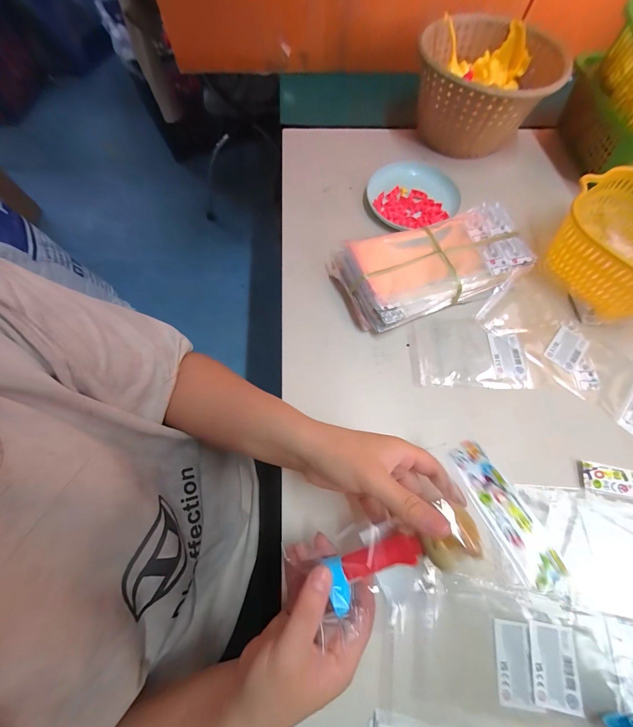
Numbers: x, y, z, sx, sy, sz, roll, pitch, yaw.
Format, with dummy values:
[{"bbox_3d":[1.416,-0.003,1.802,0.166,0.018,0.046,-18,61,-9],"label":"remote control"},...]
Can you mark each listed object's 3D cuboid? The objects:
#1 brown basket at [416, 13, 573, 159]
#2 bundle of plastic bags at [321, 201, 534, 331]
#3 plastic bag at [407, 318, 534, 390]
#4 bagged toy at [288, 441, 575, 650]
[{"bbox_3d":[0.281,-0.483,0.493,0.215,0.111,0.226,7,68,1],"label":"brown basket"},{"bbox_3d":[0.164,-0.135,0.394,0.266,0.051,0.132,-16,69,-8],"label":"bundle of plastic bags"},{"bbox_3d":[0.200,-0.015,0.367,0.151,0.010,0.095,1,68,-1],"label":"plastic bag"},{"bbox_3d":[0.073,0.140,0.218,0.177,0.034,0.096,-24,68,3],"label":"bagged toy"}]

